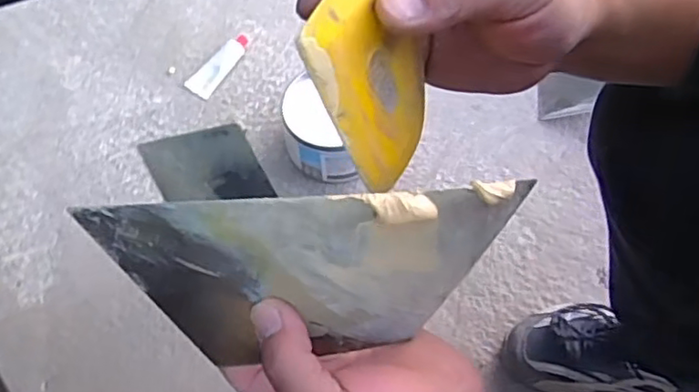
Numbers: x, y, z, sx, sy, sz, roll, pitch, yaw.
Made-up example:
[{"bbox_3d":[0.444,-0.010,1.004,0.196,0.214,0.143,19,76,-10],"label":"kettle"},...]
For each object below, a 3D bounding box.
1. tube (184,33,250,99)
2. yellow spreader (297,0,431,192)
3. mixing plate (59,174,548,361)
[{"bbox_3d":[-0.211,-0.219,1.010,0.043,0.025,0.126,29,65,15],"label":"tube"},{"bbox_3d":[0.013,-0.049,0.258,0.005,0.092,0.061,17,61,35],"label":"yellow spreader"},{"bbox_3d":[-0.016,0.039,0.279,0.166,0.102,0.007,-4,42,-6],"label":"mixing plate"}]

